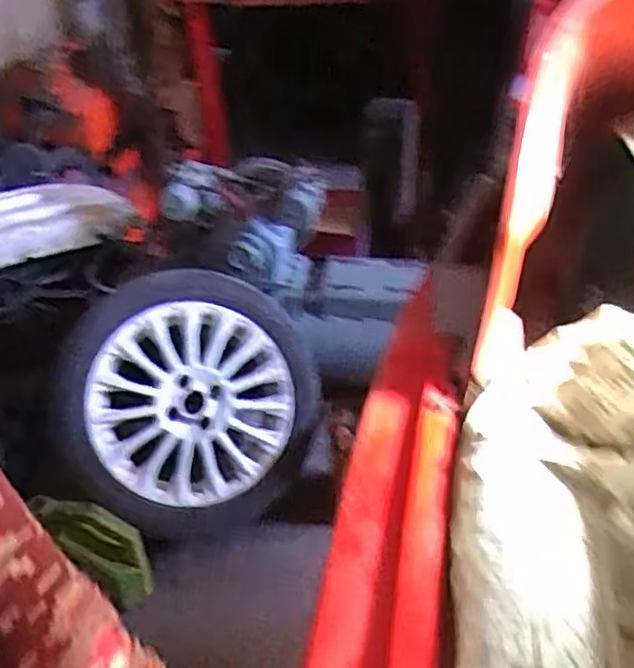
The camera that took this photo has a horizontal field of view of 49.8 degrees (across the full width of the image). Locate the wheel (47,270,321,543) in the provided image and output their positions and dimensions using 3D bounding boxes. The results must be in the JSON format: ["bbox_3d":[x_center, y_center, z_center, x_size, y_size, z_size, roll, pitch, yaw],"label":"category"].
[{"bbox_3d":[-0.296,0.147,1.572,0.572,0.575,0.225,9,-7,-11],"label":"wheel"}]

